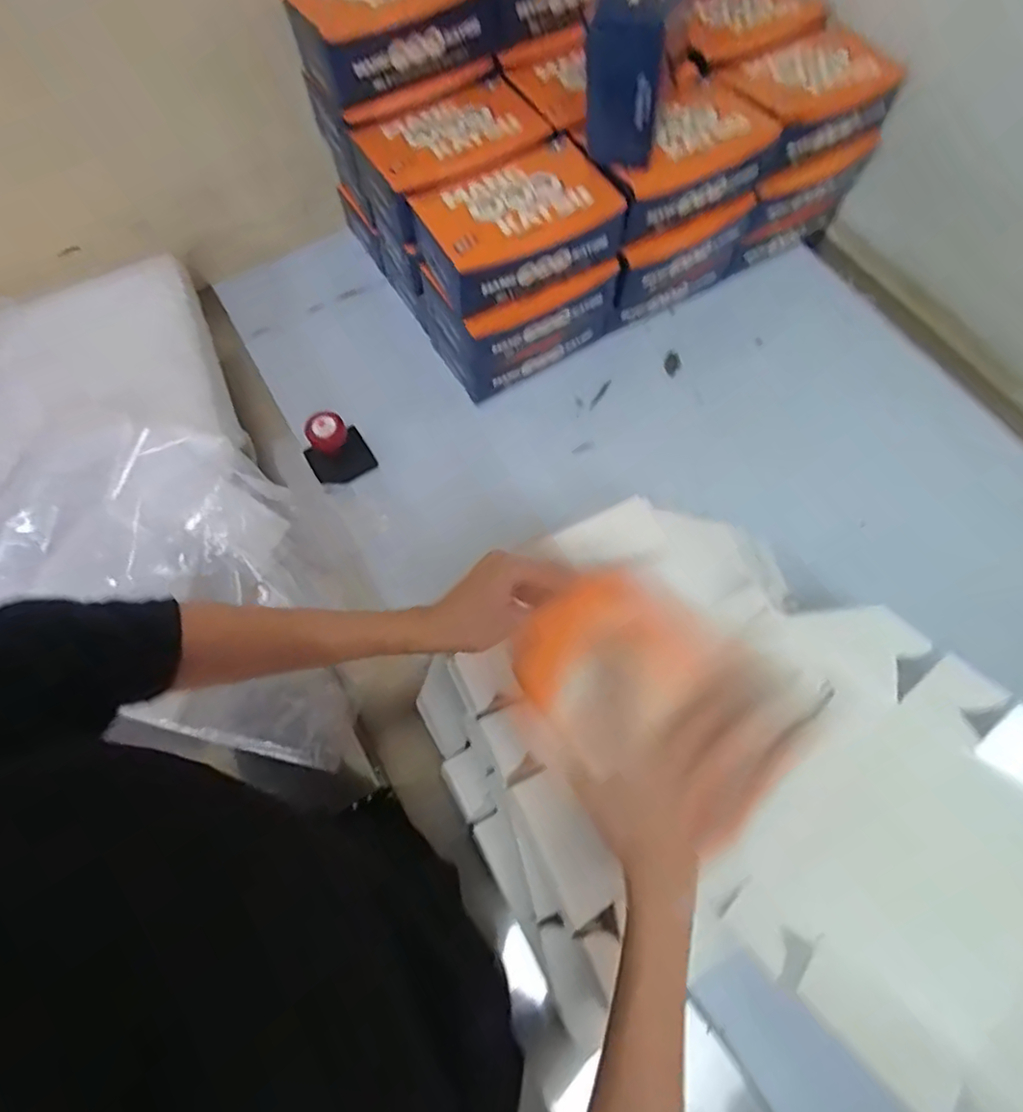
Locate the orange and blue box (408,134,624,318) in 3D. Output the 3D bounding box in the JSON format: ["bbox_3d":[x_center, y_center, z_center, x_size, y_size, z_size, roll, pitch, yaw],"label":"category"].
[{"bbox_3d":[0.004,-0.317,0.569,0.184,0.057,0.121,-25,70,-9],"label":"orange and blue box"}]

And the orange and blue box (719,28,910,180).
[{"bbox_3d":[0.310,-0.486,0.628,0.173,0.051,0.115,-27,70,-10],"label":"orange and blue box"}]

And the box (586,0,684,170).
[{"bbox_3d":[0.110,-0.448,0.523,0.065,0.126,0.157,14,69,7],"label":"box"}]

